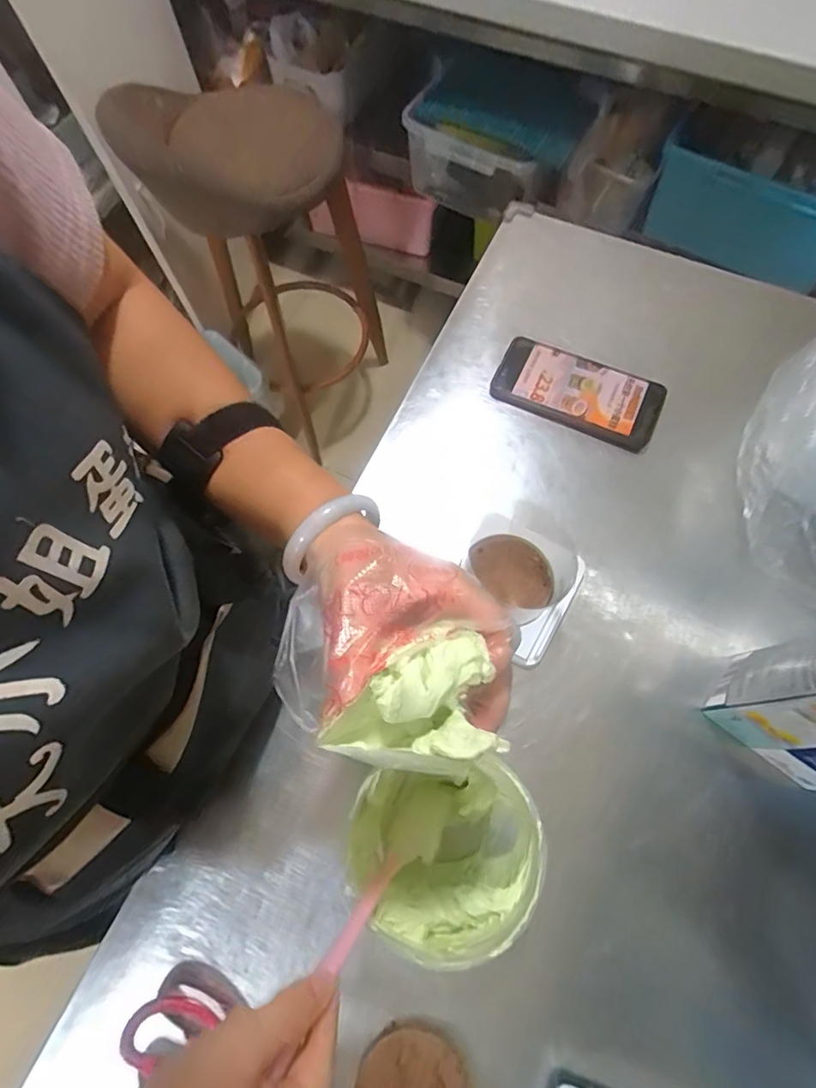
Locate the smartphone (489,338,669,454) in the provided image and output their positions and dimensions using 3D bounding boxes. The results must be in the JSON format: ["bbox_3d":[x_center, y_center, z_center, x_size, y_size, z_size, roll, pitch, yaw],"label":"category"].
[{"bbox_3d":[0.168,-0.151,0.512,0.161,0.012,0.080,26,73,10],"label":"smartphone"}]

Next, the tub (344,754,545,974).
[{"bbox_3d":[0.025,0.211,0.358,0.122,0.079,0.106,-5,71,-1],"label":"tub"}]

